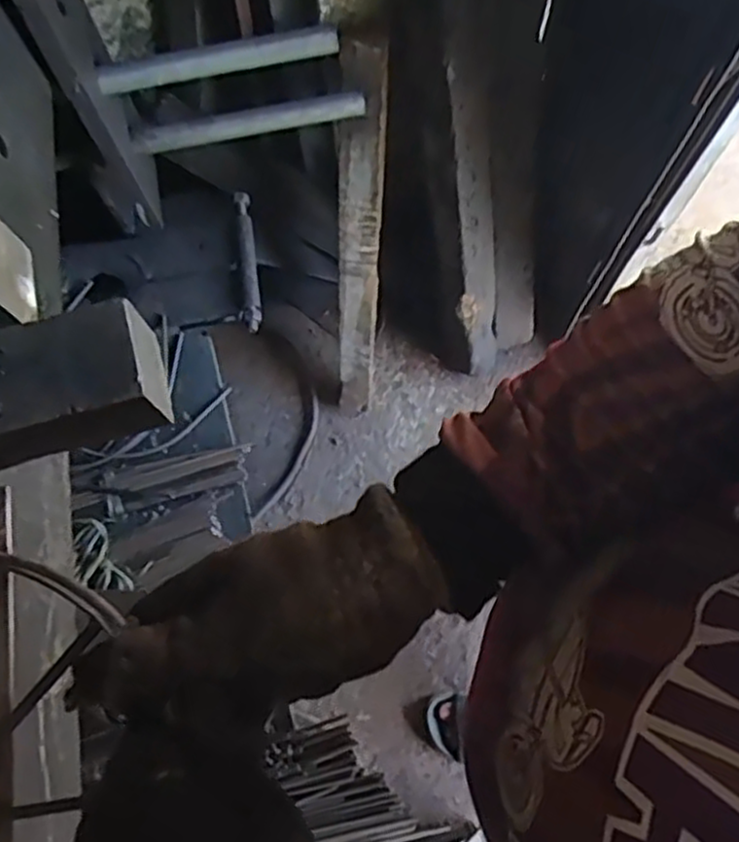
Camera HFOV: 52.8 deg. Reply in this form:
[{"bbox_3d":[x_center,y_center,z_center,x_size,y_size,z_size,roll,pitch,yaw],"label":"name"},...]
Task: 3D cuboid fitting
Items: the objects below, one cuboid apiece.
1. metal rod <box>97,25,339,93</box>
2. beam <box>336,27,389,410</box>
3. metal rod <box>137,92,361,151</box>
[{"bbox_3d":[-0.144,-0.348,0.714,0.225,0.025,0.026,-12,75,-2],"label":"metal rod"},{"bbox_3d":[-0.015,-0.255,1.145,0.065,0.636,0.040,4,46,2],"label":"beam"},{"bbox_3d":[-0.129,-0.325,0.808,0.247,0.023,0.029,-10,75,-2],"label":"metal rod"}]

